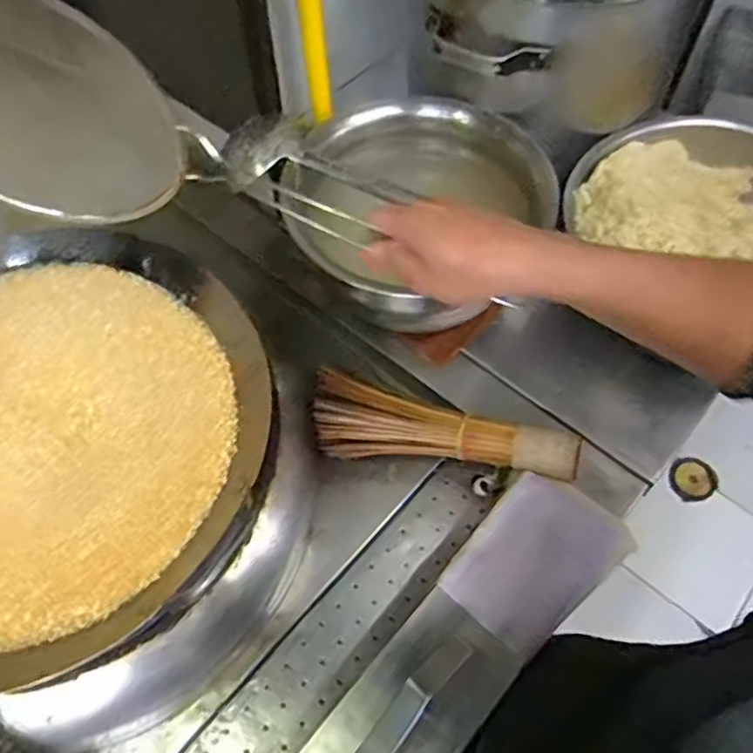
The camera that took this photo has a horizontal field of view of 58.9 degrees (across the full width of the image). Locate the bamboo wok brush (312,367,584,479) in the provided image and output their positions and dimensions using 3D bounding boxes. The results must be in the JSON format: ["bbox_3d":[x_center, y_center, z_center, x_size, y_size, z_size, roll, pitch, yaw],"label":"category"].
[{"bbox_3d":[0.067,0.064,0.708,0.284,0.065,0.075,15,60,9],"label":"bamboo wok brush"}]

